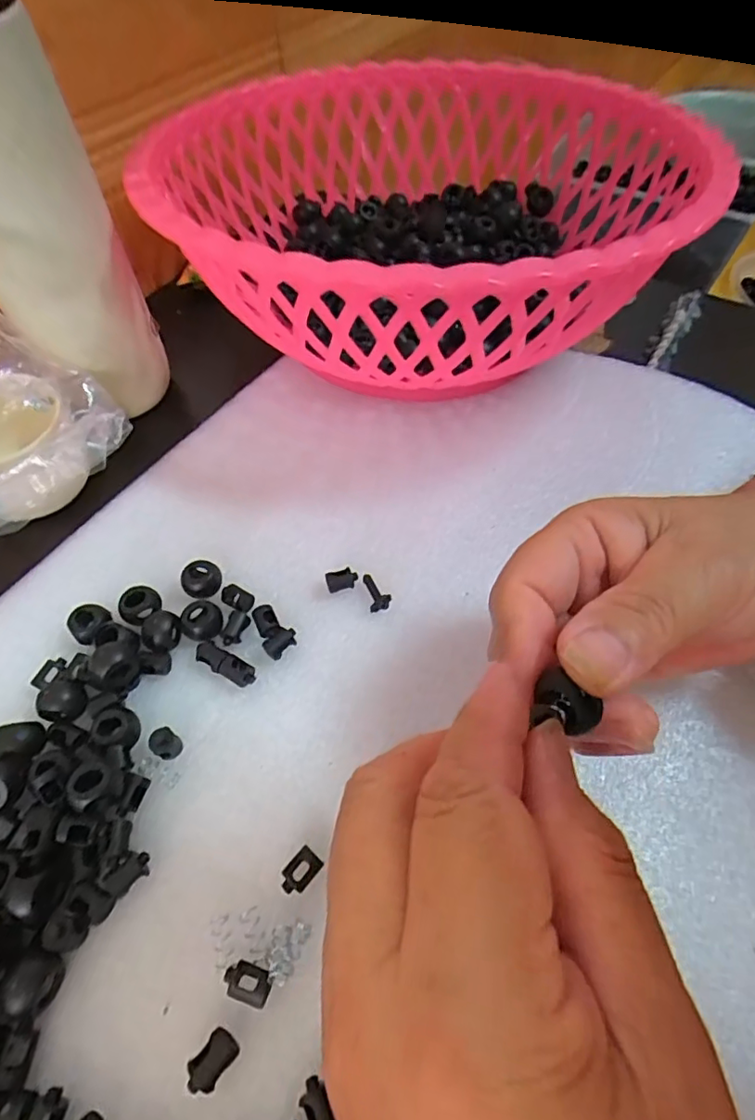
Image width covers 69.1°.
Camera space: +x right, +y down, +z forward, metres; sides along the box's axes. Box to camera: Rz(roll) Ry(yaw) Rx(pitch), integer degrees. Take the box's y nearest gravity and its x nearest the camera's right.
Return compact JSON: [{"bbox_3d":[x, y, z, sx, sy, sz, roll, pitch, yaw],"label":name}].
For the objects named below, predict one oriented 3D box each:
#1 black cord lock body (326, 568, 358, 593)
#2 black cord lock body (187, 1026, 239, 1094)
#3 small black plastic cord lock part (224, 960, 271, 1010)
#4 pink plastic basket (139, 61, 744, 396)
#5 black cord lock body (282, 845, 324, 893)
[{"bbox_3d":[-0.016,0.010,0.256,0.014,0.008,0.008,-15,58,-9],"label":"black cord lock body"},{"bbox_3d":[-0.050,0.151,0.165,0.010,0.008,0.014,34,63,21],"label":"black cord lock body"},{"bbox_3d":[-0.041,0.134,0.174,0.015,0.008,0.009,15,58,10],"label":"small black plastic cord lock part"},{"bbox_3d":[0.042,-0.222,0.343,0.297,0.121,0.314,28,61,18],"label":"pink plastic basket"},{"bbox_3d":[-0.027,0.109,0.192,0.009,0.007,0.015,34,64,21],"label":"black cord lock body"}]

